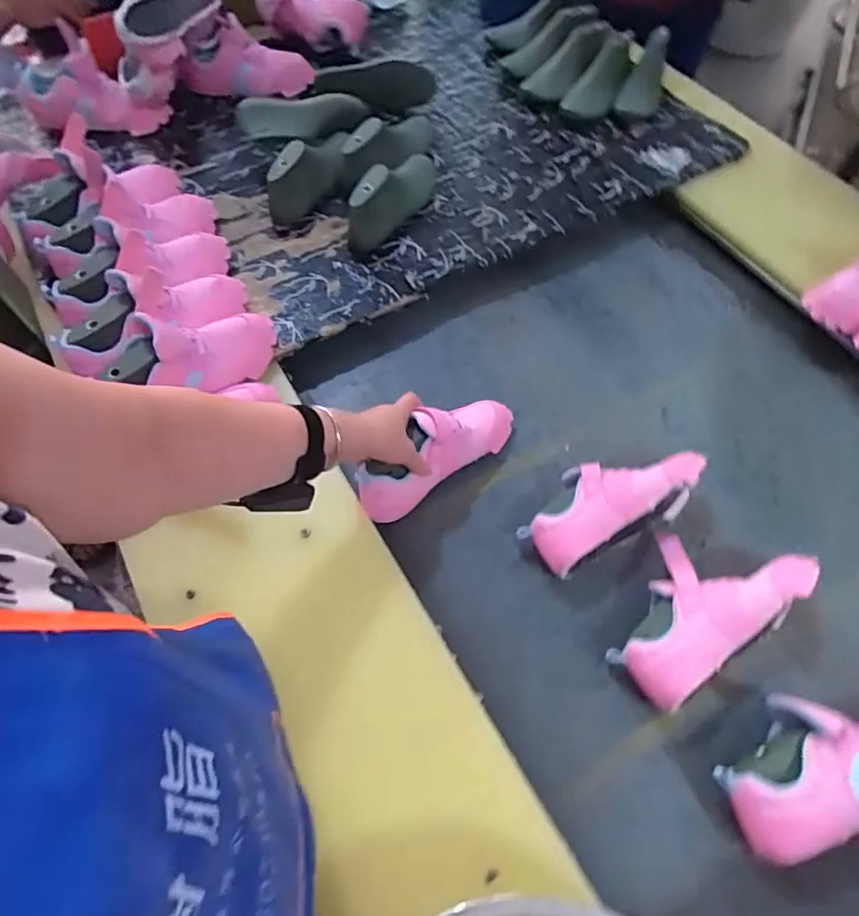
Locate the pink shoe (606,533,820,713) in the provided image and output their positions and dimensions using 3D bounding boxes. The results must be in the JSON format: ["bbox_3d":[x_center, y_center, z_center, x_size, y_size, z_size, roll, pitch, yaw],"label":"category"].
[{"bbox_3d":[0.311,0.166,0.645,0.244,0.071,0.155,-37,70,-14],"label":"pink shoe"}]

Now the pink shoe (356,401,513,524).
[{"bbox_3d":[0.007,-0.014,0.721,0.242,0.075,0.108,-37,111,-35],"label":"pink shoe"}]

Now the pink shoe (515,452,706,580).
[{"bbox_3d":[0.226,0.051,0.711,0.235,0.075,0.121,-26,68,-10],"label":"pink shoe"}]

